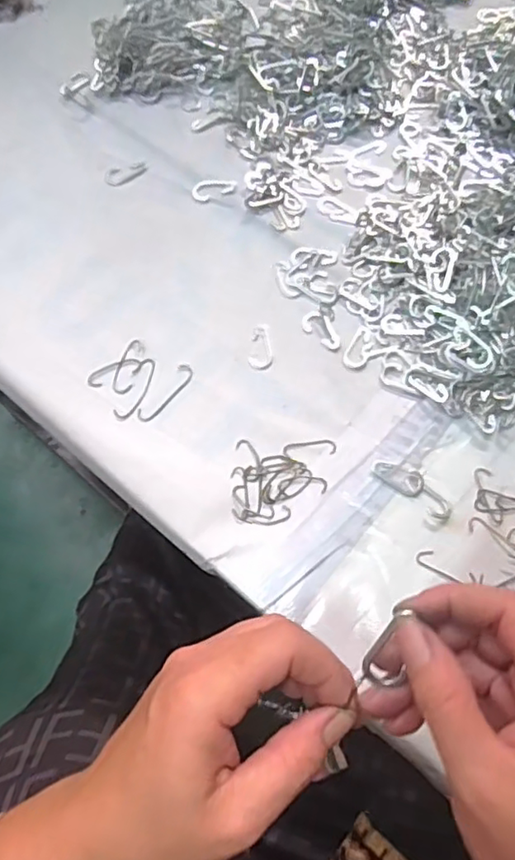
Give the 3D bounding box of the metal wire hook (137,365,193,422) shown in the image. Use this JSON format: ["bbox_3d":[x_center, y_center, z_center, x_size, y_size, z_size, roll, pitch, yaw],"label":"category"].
[{"bbox_3d":[-0.067,-0.027,0.439,0.014,0.004,0.054,40,75,8],"label":"metal wire hook"}]

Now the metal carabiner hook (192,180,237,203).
[{"bbox_3d":[-0.037,-0.206,0.508,0.038,0.004,0.019,-20,68,-7],"label":"metal carabiner hook"}]

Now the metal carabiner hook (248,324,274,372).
[{"bbox_3d":[0.002,-0.063,0.451,0.018,0.004,0.040,-1,67,1],"label":"metal carabiner hook"}]

